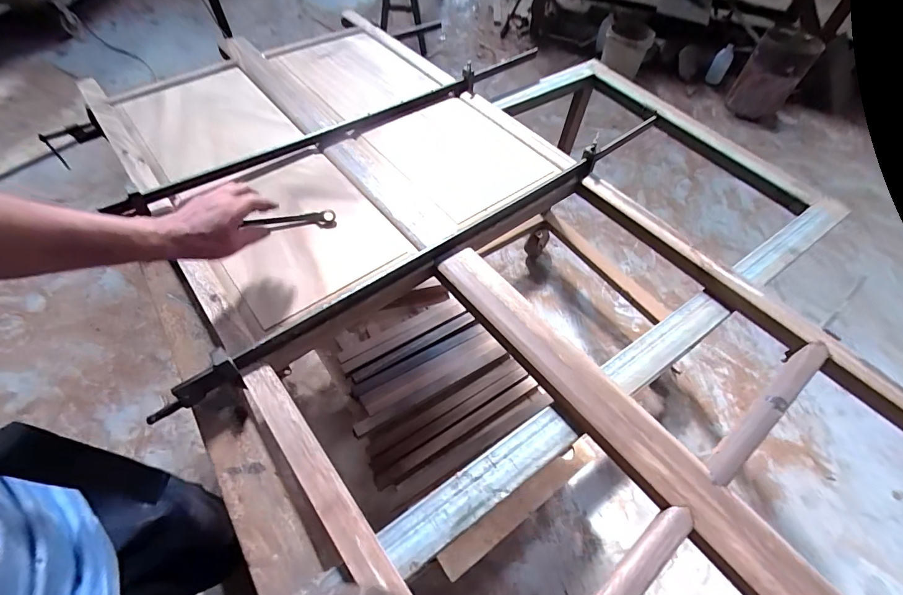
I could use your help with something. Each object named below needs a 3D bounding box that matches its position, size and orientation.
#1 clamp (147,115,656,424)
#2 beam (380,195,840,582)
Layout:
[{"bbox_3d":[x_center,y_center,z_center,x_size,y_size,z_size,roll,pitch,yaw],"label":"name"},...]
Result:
[{"bbox_3d":[0.029,-0.107,0.682,0.995,0.061,0.028,-32,63,-23],"label":"clamp"},{"bbox_3d":[0.336,0.066,0.631,0.989,0.021,0.055,-29,62,-21],"label":"beam"}]

